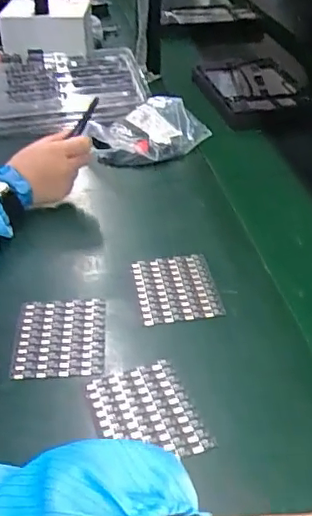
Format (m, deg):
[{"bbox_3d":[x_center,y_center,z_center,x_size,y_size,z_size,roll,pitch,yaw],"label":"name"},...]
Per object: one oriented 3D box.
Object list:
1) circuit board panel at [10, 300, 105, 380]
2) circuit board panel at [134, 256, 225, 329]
[{"bbox_3d":[-0.092,0.075,0.566,0.084,0.005,0.095,-1,37,-3],"label":"circuit board panel"},{"bbox_3d":[0.022,0.031,0.622,0.082,0.006,0.099,-8,40,-7],"label":"circuit board panel"}]

